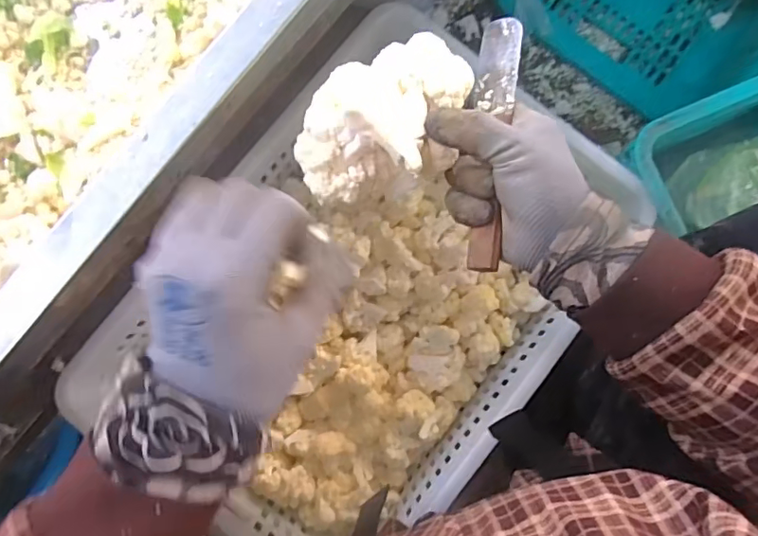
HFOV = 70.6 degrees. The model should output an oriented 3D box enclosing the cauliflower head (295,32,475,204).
[{"bbox_3d":[0.004,-0.093,0.323,0.108,0.054,0.085,-15,85,-4],"label":"cauliflower head"}]

